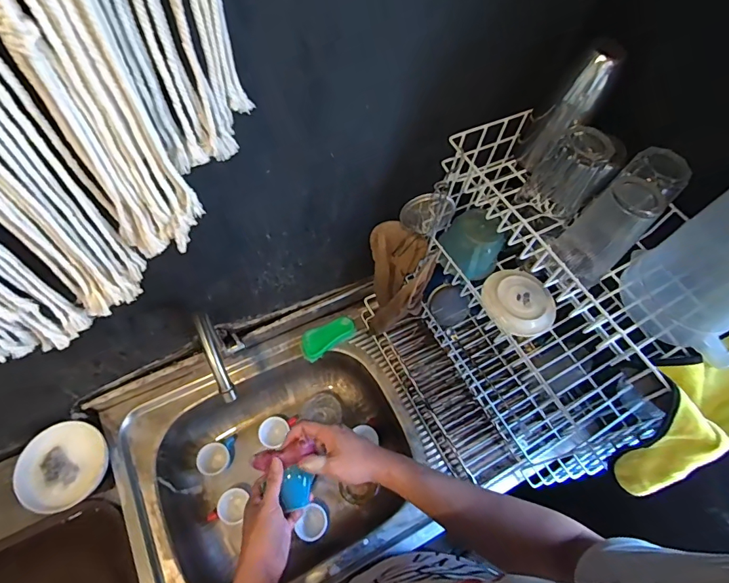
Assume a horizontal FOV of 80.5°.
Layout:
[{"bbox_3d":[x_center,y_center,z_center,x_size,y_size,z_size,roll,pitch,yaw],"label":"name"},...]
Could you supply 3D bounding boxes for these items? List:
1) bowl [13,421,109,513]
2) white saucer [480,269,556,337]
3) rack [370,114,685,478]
[{"bbox_3d":[-0.542,0.312,0.775,0.144,0.046,0.137,2,60,-3],"label":"bowl"},{"bbox_3d":[0.275,0.020,0.783,0.126,0.036,0.123,2,60,-3],"label":"white saucer"},{"bbox_3d":[0.253,0.061,0.752,0.328,0.451,0.495,-24,65,-17],"label":"rack"}]

